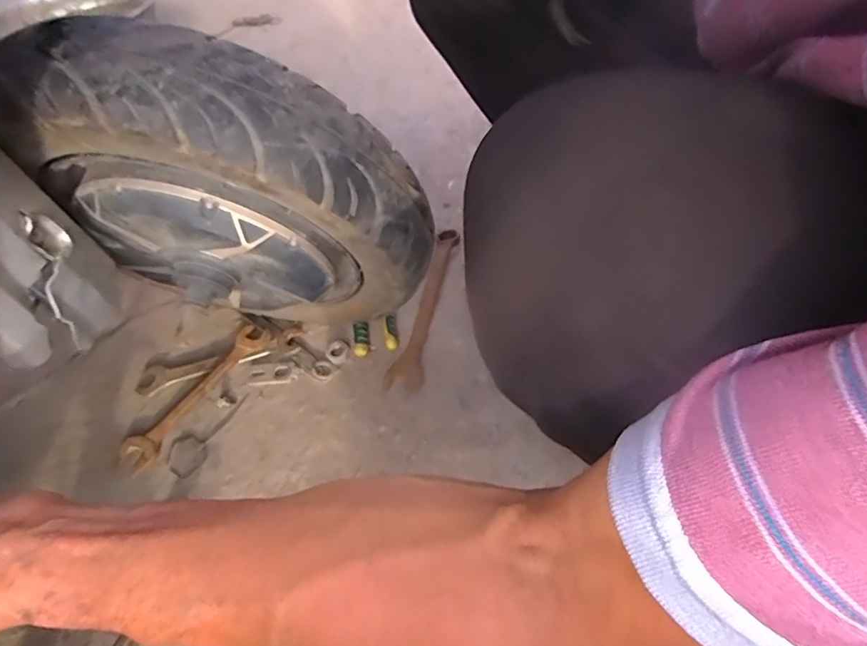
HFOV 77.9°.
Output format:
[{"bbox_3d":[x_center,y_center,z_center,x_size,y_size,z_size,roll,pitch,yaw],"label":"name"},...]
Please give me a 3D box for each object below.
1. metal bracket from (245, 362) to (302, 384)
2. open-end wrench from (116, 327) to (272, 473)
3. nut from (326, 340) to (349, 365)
[{"bbox_3d":[-0.182,0.057,0.610,0.061,0.007,0.022,-6,52,1],"label":"metal bracket"},{"bbox_3d":[-0.260,0.078,0.594,0.037,0.013,0.194,32,65,18],"label":"open-end wrench"},{"bbox_3d":[-0.110,0.034,0.614,0.026,0.011,0.026,-3,52,3],"label":"nut"}]

